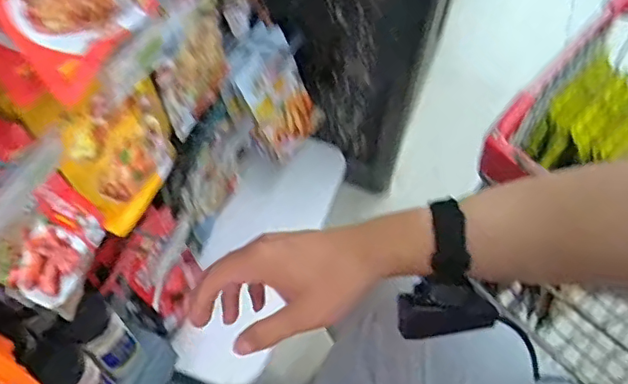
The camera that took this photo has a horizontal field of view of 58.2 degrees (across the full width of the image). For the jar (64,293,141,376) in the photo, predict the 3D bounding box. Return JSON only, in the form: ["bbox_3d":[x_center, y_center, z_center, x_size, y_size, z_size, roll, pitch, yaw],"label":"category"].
[{"bbox_3d":[-0.243,0.170,0.660,0.040,0.129,0.051,34,60,18],"label":"jar"}]

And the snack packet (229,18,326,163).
[{"bbox_3d":[-0.063,-0.184,1.052,0.042,0.248,0.150,5,49,39],"label":"snack packet"}]

